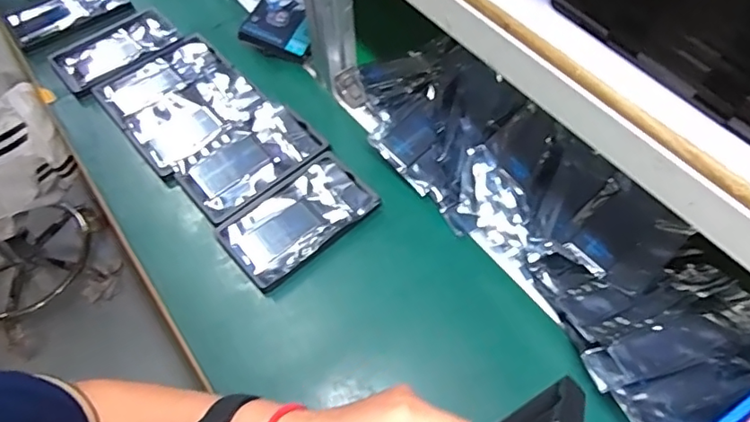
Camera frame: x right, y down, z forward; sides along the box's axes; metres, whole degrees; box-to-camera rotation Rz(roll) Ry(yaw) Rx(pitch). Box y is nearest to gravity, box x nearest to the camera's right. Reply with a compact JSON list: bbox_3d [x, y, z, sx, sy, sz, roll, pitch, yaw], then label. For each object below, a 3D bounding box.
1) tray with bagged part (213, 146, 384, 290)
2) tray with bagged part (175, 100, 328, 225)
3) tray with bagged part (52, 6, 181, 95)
[{"bbox_3d":[-0.083,0.007,0.586,0.158,0.021,0.098,-36,64,-21],"label":"tray with bagged part"},{"bbox_3d":[-0.145,-0.061,0.627,0.156,0.016,0.098,-36,64,-21],"label":"tray with bagged part"},{"bbox_3d":[-0.351,-0.221,0.734,0.154,0.018,0.094,-38,65,-22],"label":"tray with bagged part"}]

